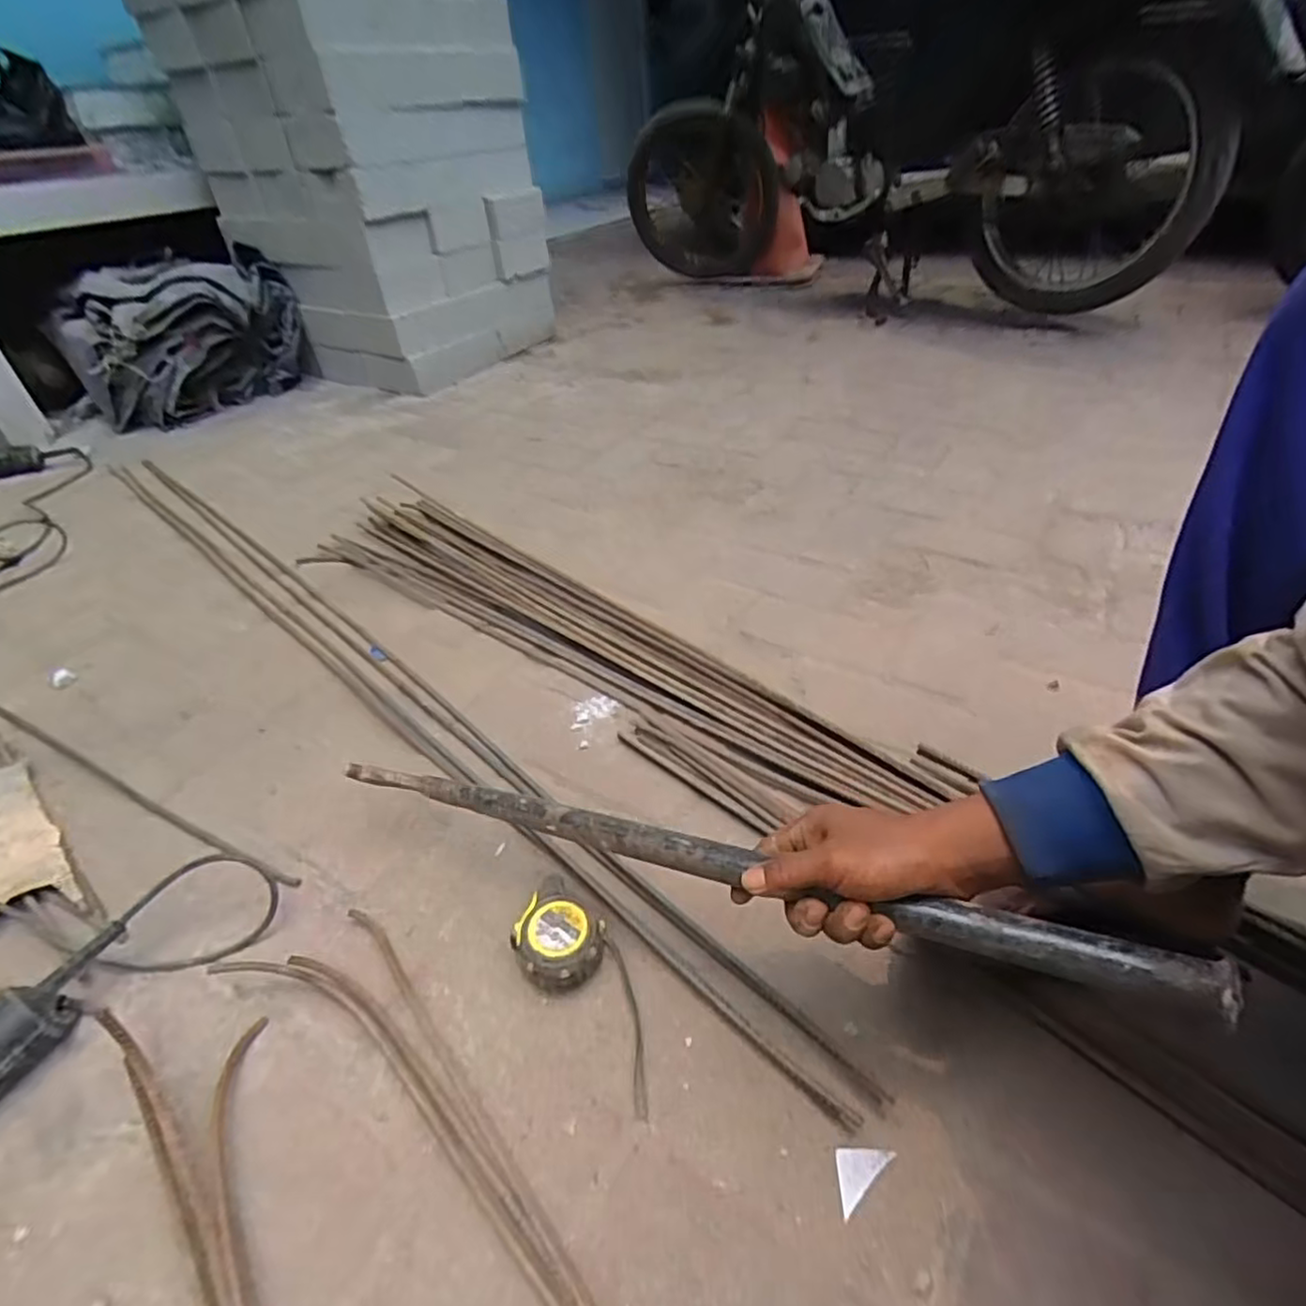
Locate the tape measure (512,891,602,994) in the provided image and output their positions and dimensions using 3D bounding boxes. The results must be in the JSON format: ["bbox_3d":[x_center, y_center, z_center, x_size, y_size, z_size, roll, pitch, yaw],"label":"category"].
[{"bbox_3d":[-0.082,0.254,0.581,0.077,0.043,0.067,10,42,16],"label":"tape measure"}]

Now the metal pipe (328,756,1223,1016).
[{"bbox_3d":[0.004,0.143,0.493,0.654,0.021,0.026,5,39,30],"label":"metal pipe"}]

